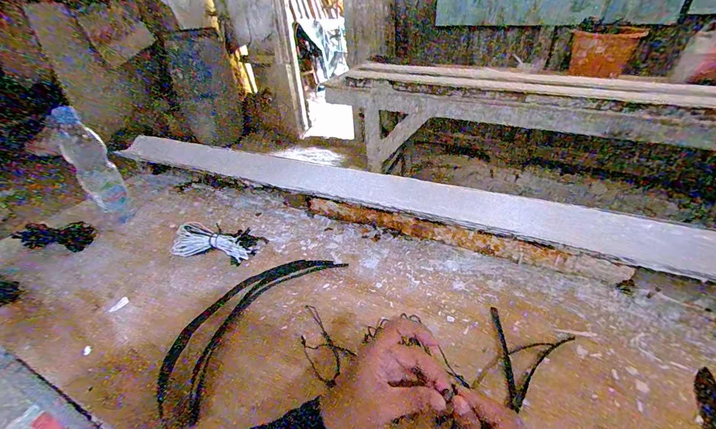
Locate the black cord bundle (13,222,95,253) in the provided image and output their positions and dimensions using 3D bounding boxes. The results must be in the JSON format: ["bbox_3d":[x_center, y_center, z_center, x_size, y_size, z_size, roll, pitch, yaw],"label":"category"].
[{"bbox_3d":[-0.611,0.045,0.663,0.019,0.064,0.114,26,11,35],"label":"black cord bundle"}]

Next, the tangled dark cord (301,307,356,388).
[{"bbox_3d":[-0.057,0.169,0.448,0.052,0.018,0.118,-26,41,-29],"label":"tangled dark cord"}]

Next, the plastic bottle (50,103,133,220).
[{"bbox_3d":[-0.506,-0.085,0.631,0.066,0.242,0.061,-30,43,-32],"label":"plastic bottle"}]

